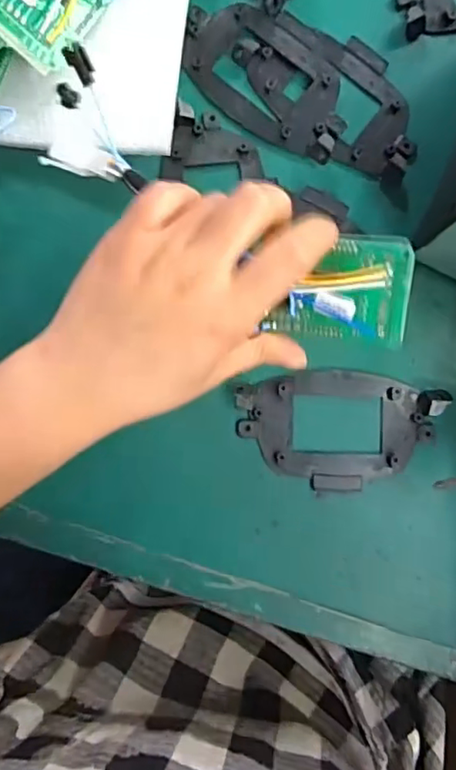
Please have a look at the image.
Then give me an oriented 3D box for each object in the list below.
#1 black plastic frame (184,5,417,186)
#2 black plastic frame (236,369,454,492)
[{"bbox_3d":[0.046,-0.181,0.352,0.149,0.010,0.075,19,87,-2],"label":"black plastic frame"},{"bbox_3d":[0.067,0.027,0.347,0.120,0.010,0.070,1,88,-3],"label":"black plastic frame"}]

